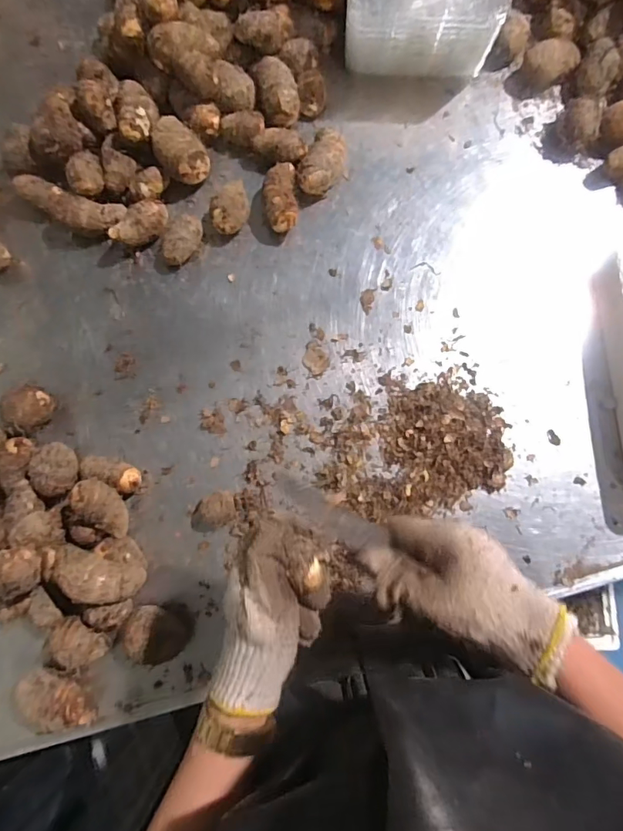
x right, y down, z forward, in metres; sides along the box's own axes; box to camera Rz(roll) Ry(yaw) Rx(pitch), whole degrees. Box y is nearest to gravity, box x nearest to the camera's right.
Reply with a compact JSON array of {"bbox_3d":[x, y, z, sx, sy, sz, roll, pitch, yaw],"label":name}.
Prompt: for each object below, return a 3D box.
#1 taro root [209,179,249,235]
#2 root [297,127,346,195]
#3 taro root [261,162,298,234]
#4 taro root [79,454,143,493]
[{"bbox_3d":[-0.099,-0.250,0.570,0.045,0.052,0.055,-10,82,0],"label":"taro root"},{"bbox_3d":[0.017,-0.307,0.574,0.046,0.041,0.078,23,83,4],"label":"root"},{"bbox_3d":[-0.037,-0.261,0.573,0.041,0.044,0.080,-4,82,1],"label":"taro root"},{"bbox_3d":[-0.226,0.066,0.535,0.065,0.040,0.030,16,82,4],"label":"taro root"}]

